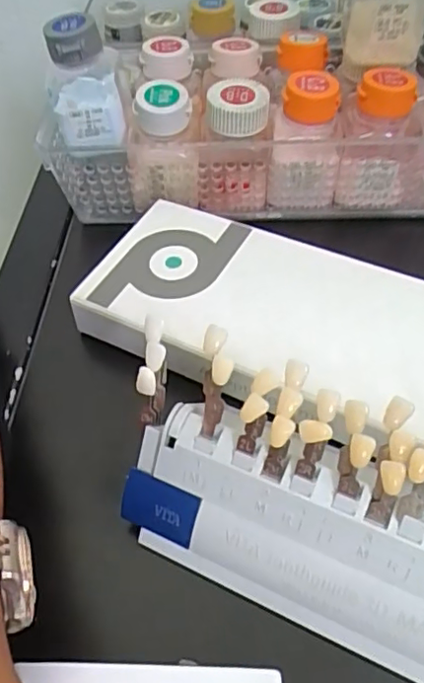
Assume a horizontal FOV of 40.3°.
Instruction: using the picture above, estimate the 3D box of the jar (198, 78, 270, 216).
[{"bbox_3d":[0.013,-0.111,0.323,0.037,0.060,0.031,6,51,7],"label":"jar"}]

